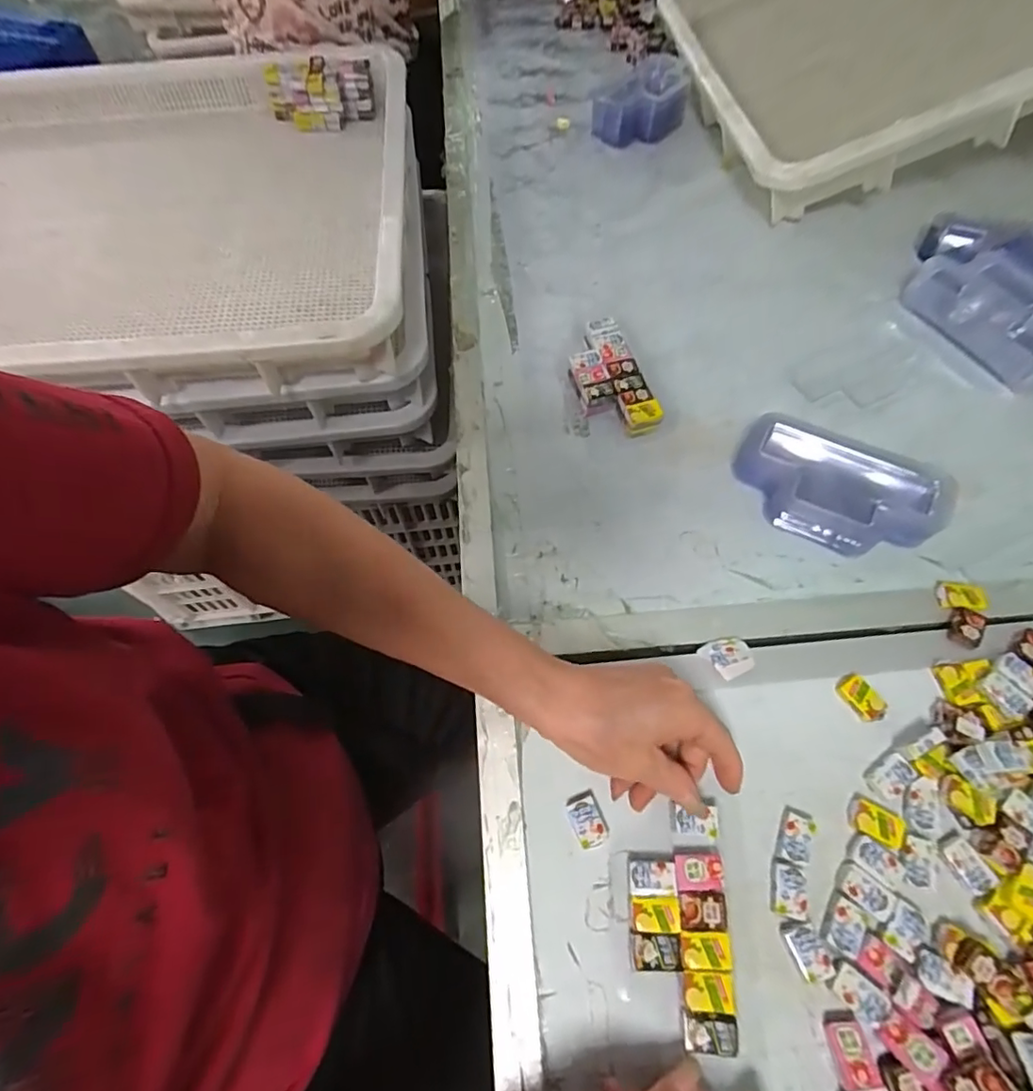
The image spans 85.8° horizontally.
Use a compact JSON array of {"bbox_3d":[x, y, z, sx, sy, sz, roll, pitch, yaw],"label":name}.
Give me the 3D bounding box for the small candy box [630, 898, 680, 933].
[{"bbox_3d":[0.075,0.202,0.304,0.026,0.010,0.016,1,62,2],"label":"small candy box"}]

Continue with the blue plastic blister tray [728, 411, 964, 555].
[{"bbox_3d":[0.231,-0.038,0.411,0.138,0.041,0.079,27,66,15],"label":"blue plastic blister tray"}]

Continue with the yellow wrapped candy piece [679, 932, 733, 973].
[{"bbox_3d":[0.101,0.216,0.297,0.027,0.010,0.017,1,62,2],"label":"yellow wrapped candy piece"}]

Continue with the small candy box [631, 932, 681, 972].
[{"bbox_3d":[0.074,0.216,0.294,0.026,0.010,0.017,0,62,2],"label":"small candy box"}]

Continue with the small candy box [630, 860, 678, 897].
[{"bbox_3d":[0.076,0.187,0.312,0.025,0.011,0.017,0,62,2],"label":"small candy box"}]

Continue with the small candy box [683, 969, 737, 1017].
[{"bbox_3d":[0.099,0.231,0.287,0.026,0.006,0.018,4,62,4],"label":"small candy box"}]

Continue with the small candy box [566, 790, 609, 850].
[{"bbox_3d":[0.042,0.161,0.326,0.019,0.006,0.028,-20,63,-9],"label":"small candy box"}]

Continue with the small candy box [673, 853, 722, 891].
[{"bbox_3d":[0.103,0.183,0.312,0.027,0.007,0.017,-3,62,0],"label":"small candy box"}]

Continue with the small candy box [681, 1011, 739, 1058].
[{"bbox_3d":[0.097,0.248,0.282,0.027,0.009,0.019,4,62,4],"label":"small candy box"}]

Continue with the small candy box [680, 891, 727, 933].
[{"bbox_3d":[0.102,0.200,0.304,0.025,0.008,0.017,1,62,2],"label":"small candy box"}]

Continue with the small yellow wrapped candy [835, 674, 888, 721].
[{"bbox_3d":[0.219,0.098,0.353,0.018,0.008,0.030,-33,66,-15],"label":"small yellow wrapped candy"}]

